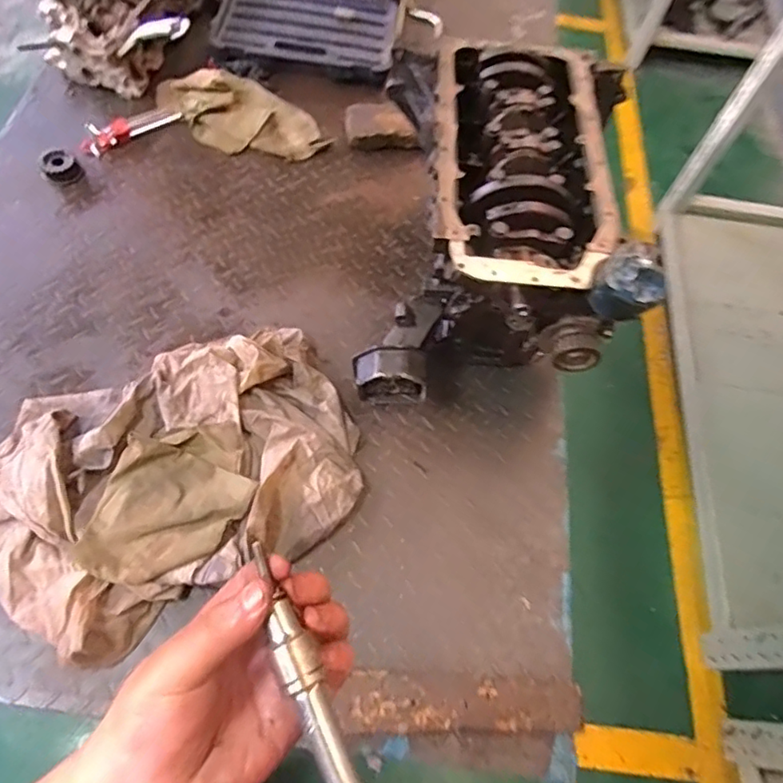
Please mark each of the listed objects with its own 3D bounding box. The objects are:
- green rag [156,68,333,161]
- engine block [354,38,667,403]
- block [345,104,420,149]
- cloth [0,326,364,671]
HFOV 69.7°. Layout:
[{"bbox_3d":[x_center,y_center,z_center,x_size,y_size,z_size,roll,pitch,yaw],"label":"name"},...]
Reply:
[{"bbox_3d":[-0.293,-0.544,1.088,0.343,0.059,0.174,11,63,-1],"label":"green rag"},{"bbox_3d":[0.135,-0.259,0.828,0.329,0.307,0.512,4,63,-4],"label":"engine block"},{"bbox_3d":[-0.017,-0.518,1.102,0.149,0.042,0.093,8,63,-2],"label":"block"},{"bbox_3d":[-0.293,0.102,0.767,0.492,0.058,0.367,-27,69,-18],"label":"cloth"}]

